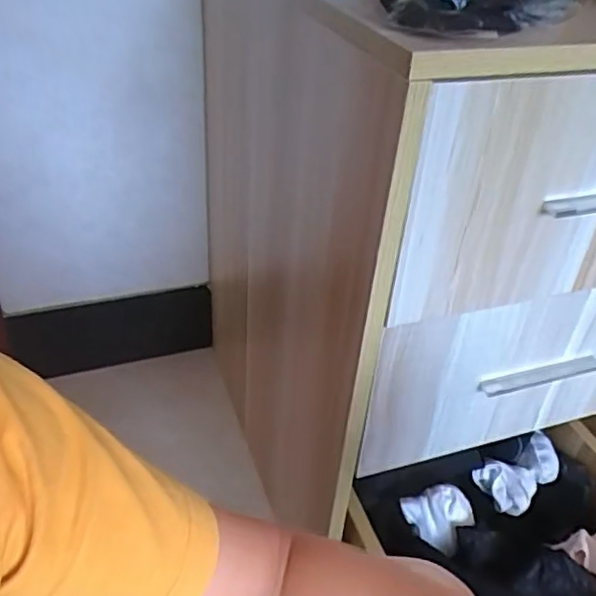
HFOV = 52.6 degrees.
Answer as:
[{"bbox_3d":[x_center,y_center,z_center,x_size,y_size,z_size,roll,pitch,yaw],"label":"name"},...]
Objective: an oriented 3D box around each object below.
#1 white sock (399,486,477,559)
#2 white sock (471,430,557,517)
[{"bbox_3d":[0.149,0.226,0.643,0.069,0.034,0.058,33,45,32],"label":"white sock"},{"bbox_3d":[0.274,0.214,0.733,0.129,0.039,0.060,-20,43,-29],"label":"white sock"}]

